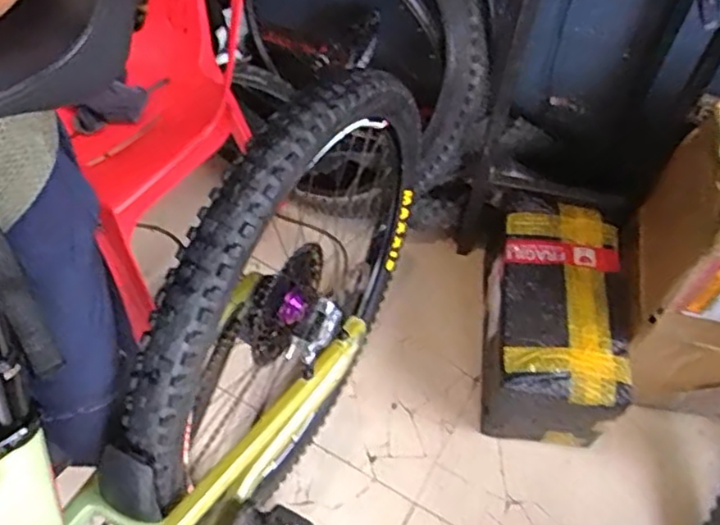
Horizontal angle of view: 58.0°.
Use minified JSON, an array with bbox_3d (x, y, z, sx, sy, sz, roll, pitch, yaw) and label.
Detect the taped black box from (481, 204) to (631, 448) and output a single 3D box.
[{"bbox_3d":[0.339,0.115,1.186,0.214,0.243,0.367,9,57,3],"label":"taped black box"}]

